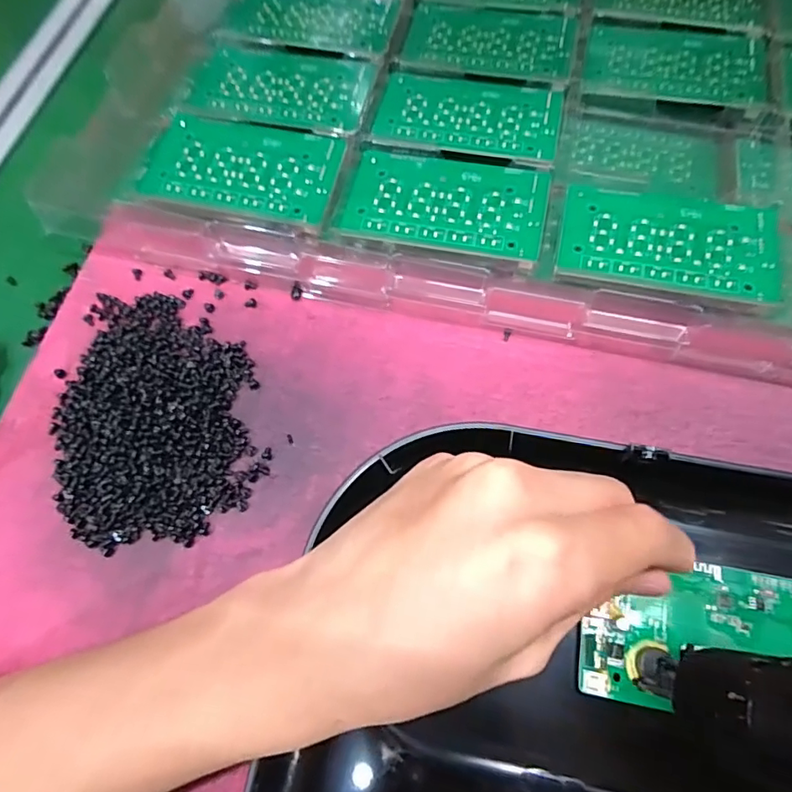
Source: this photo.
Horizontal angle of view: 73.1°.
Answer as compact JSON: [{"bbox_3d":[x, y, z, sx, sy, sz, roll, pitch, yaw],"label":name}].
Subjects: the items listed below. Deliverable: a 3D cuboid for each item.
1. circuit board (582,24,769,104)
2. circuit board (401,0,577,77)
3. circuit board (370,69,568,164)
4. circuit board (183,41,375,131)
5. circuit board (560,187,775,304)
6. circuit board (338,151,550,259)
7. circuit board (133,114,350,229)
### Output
[{"bbox_3d":[0.174,-0.208,0.333,0.107,0.005,0.062,8,68,3],"label":"circuit board"},{"bbox_3d":[0.061,-0.233,0.347,0.105,0.004,0.061,12,68,4],"label":"circuit board"},{"bbox_3d":[0.044,-0.167,0.318,0.105,0.008,0.061,13,68,4],"label":"circuit board"},{"bbox_3d":[-0.072,-0.190,0.330,0.108,0.004,0.064,14,68,8],"label":"circuit board"},{"bbox_3d":[0.141,-0.082,0.277,0.106,0.004,0.058,10,69,7],"label":"circuit board"},{"bbox_3d":[0.026,-0.106,0.291,0.106,0.004,0.061,11,69,8],"label":"circuit board"},{"bbox_3d":[-0.088,-0.130,0.302,0.109,0.004,0.057,12,74,7],"label":"circuit board"}]

